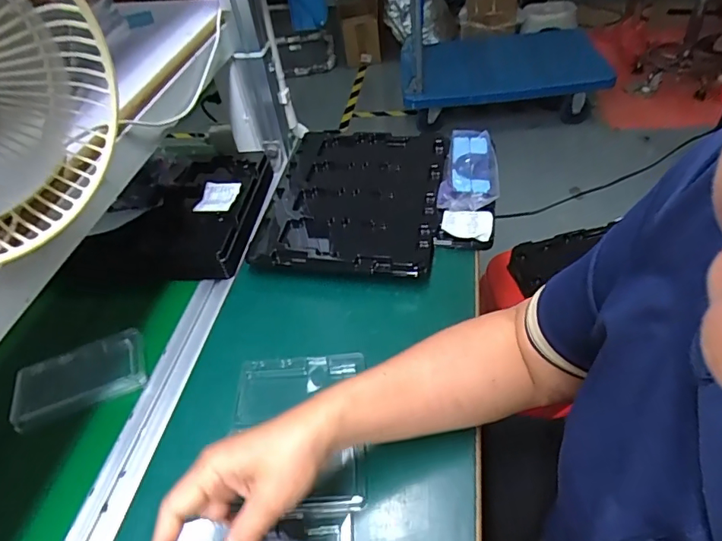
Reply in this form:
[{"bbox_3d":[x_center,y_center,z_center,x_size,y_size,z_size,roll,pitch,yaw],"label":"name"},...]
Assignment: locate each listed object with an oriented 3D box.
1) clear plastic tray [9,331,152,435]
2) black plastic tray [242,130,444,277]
[{"bbox_3d":[-0.299,0.112,0.524,0.127,0.022,0.080,-22,46,-13],"label":"clear plastic tray"},{"bbox_3d":[-0.010,-0.107,0.669,0.231,0.035,0.285,2,46,11],"label":"black plastic tray"}]

